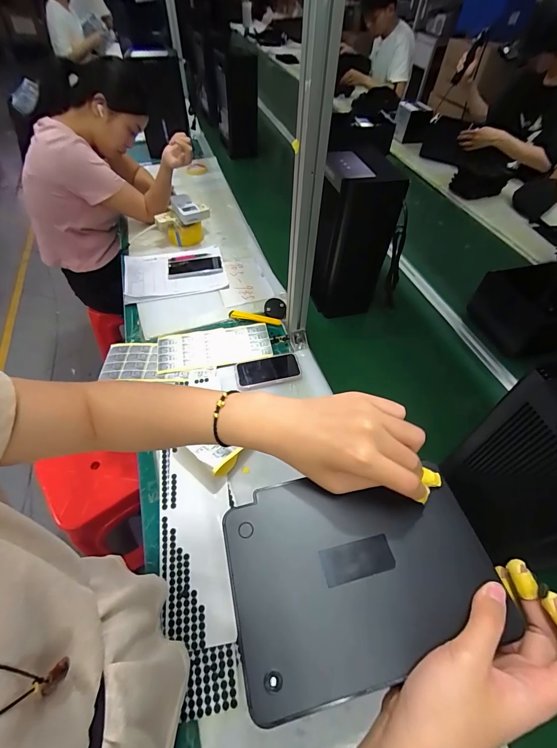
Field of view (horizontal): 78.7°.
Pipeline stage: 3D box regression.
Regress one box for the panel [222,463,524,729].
[{"bbox_3d":[0.059,0.143,0.257,0.187,0.013,0.136,-11,53,-9],"label":"panel"}]

